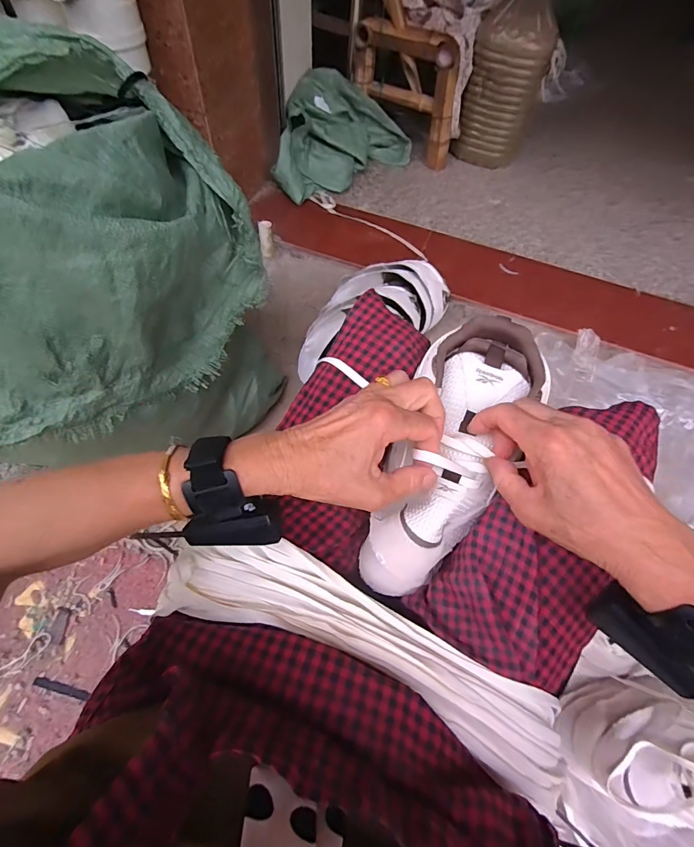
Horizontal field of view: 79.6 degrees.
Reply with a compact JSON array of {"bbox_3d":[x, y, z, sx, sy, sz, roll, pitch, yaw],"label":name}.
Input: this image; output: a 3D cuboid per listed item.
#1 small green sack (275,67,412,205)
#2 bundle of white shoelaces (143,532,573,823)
[{"bbox_3d":[0.004,-0.802,1.186,0.353,0.164,0.394,7,59,1],"label":"small green sack"},{"bbox_3d":[0.012,0.173,0.332,0.337,0.044,0.096,21,60,9],"label":"bundle of white shoelaces"}]

